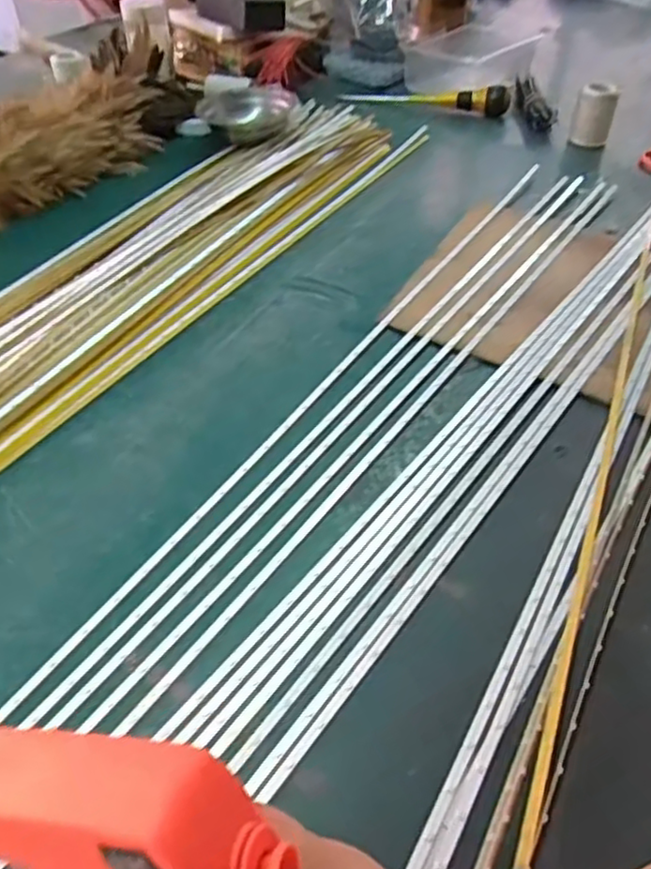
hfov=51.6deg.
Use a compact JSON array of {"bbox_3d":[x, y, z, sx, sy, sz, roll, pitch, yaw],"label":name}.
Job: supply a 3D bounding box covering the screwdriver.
[{"bbox_3d":[0.137,-0.449,0.900,0.222,0.033,0.031,2,47,3],"label":"screwdriver"}]

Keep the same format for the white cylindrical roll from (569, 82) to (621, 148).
[{"bbox_3d":[0.329,-0.393,0.825,0.047,0.061,0.035,13,48,13],"label":"white cylindrical roll"}]

